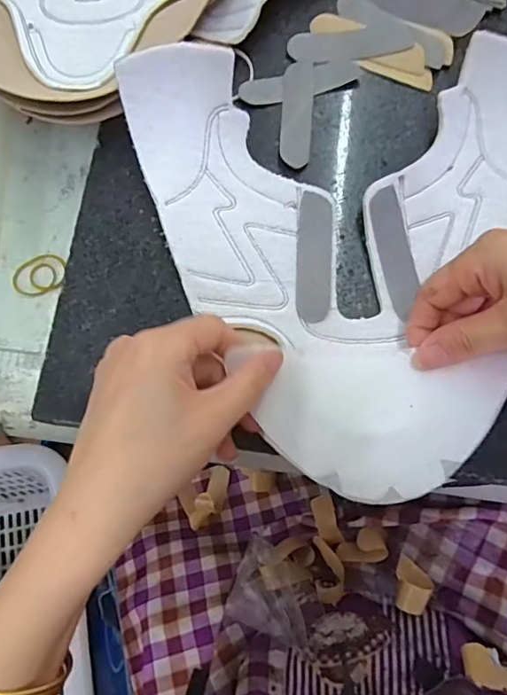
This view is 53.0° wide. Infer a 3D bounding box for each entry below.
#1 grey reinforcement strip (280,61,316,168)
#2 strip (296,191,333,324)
[{"bbox_3d":[0.029,-0.154,0.334,0.021,0.004,0.080,5,75,1],"label":"grey reinforcement strip"},{"bbox_3d":[0.037,-0.055,0.305,0.021,0.004,0.082,2,75,6],"label":"strip"}]

